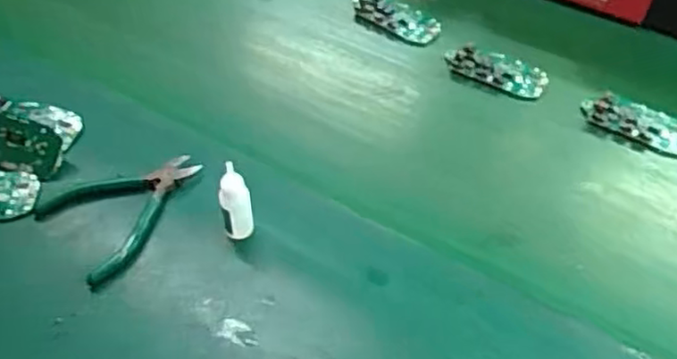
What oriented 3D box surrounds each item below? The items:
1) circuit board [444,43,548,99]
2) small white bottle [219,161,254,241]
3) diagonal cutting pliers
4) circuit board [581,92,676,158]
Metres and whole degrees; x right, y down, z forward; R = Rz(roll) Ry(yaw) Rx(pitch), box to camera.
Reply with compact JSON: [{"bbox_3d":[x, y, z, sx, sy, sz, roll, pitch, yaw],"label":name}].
[{"bbox_3d":[0.154,-0.107,0.646,0.097,0.014,0.040,22,53,17],"label":"circuit board"},{"bbox_3d":[-0.075,0.018,0.486,0.021,0.074,0.020,-4,50,-4],"label":"small white bottle"},{"bbox_3d":[-0.166,0.017,0.520,0.091,0.009,0.121,36,59,26],"label":"diagonal cutting pliers"},{"bbox_3d":[0.272,-0.051,0.600,0.097,0.013,0.047,25,55,19],"label":"circuit board"}]

